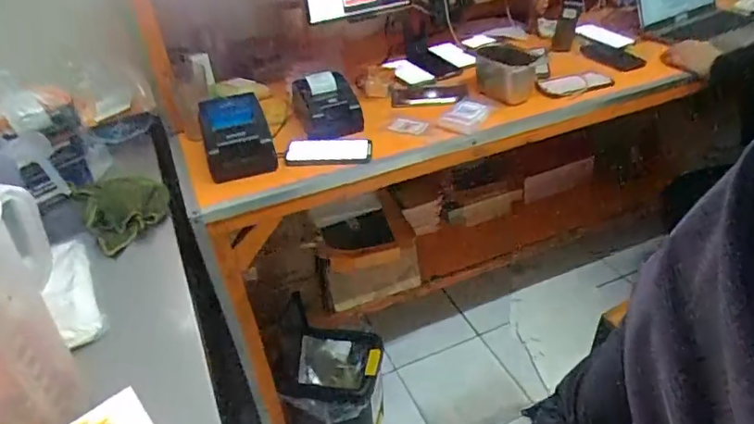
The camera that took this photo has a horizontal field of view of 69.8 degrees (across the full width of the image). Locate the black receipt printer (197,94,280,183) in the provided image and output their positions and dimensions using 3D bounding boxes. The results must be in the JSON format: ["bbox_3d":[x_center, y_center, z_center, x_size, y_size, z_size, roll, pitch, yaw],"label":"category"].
[{"bbox_3d":[-0.291,-0.164,1.113,0.129,0.119,0.179,-15,37,-12],"label":"black receipt printer"}]

